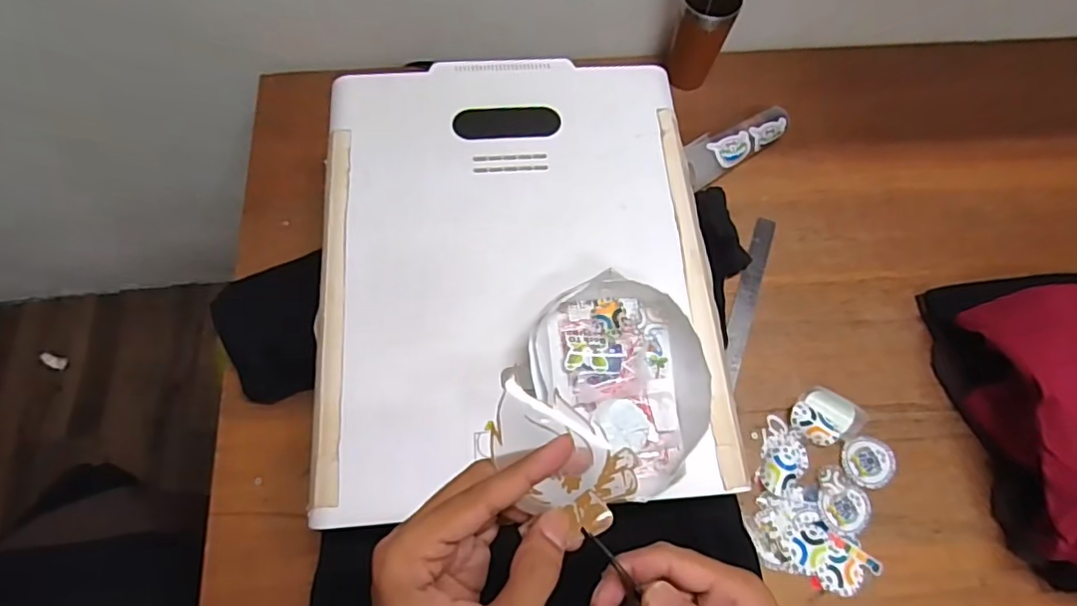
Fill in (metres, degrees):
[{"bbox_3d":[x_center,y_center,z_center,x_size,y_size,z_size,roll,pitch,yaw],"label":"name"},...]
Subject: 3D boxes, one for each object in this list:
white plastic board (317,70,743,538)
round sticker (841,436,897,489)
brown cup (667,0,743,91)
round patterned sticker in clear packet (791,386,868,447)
[{"bbox_3d":[-0.021,-0.053,0.619,0.395,0.023,0.498,-3,66,-4],"label":"white plastic board"},{"bbox_3d":[0.397,0.191,0.713,0.063,0.008,0.060,1,66,-2],"label":"round sticker"},{"bbox_3d":[0.240,-0.398,0.880,0.074,0.139,0.075,1,66,-2],"label":"brown cup"},{"bbox_3d":[0.357,0.139,0.728,0.078,0.016,0.069,-39,73,-17],"label":"round patterned sticker in clear packet"}]

